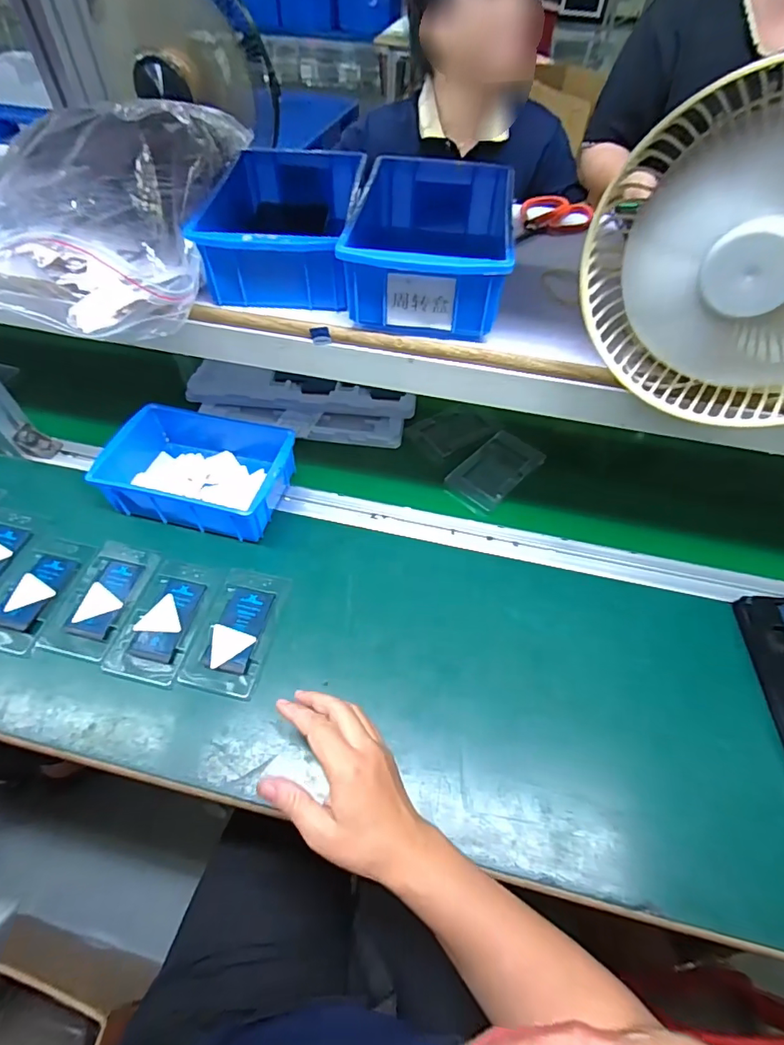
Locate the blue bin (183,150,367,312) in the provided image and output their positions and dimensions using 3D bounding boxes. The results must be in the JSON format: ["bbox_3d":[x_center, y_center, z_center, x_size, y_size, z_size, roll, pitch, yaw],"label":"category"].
[{"bbox_3d":[-0.098,-0.281,0.468,0.122,0.062,0.204,3,53,1],"label":"blue bin"}]

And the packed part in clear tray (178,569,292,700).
[{"bbox_3d":[-0.156,0.107,0.498,0.073,0.007,0.128,11,54,7],"label":"packed part in clear tray"}]

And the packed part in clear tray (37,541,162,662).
[{"bbox_3d":[-0.306,0.079,0.522,0.073,0.009,0.128,11,54,7],"label":"packed part in clear tray"}]

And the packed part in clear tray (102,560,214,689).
[{"bbox_3d":[-0.237,0.098,0.503,0.072,0.005,0.127,8,53,5],"label":"packed part in clear tray"}]

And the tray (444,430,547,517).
[{"bbox_3d":[0.132,-0.065,0.630,0.076,0.024,0.130,35,60,22],"label":"tray"}]

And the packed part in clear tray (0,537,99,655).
[{"bbox_3d":[-0.378,0.075,0.520,0.074,0.011,0.126,10,53,6],"label":"packed part in clear tray"}]

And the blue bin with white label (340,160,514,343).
[{"bbox_3d":[0.032,-0.250,0.444,0.136,0.069,0.192,5,53,2],"label":"blue bin with white label"}]

